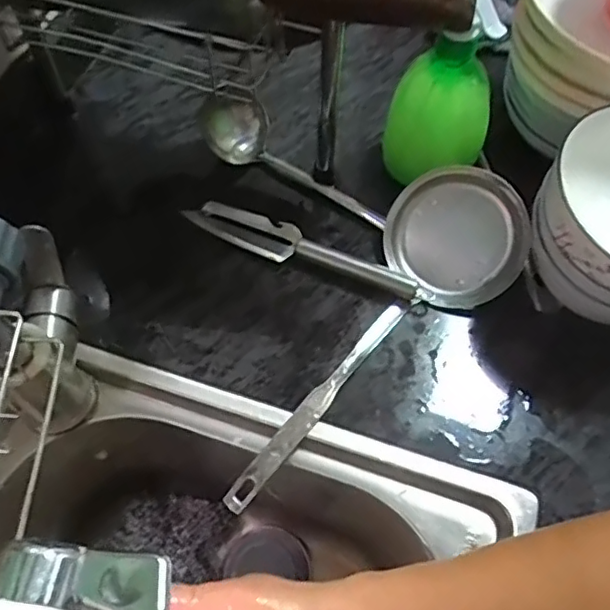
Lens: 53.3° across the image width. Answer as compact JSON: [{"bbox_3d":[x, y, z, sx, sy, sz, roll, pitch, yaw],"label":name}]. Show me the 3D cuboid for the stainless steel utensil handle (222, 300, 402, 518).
[{"bbox_3d":[0.012,0.072,0.461,0.019,0.014,0.201,35,65,17],"label":"stainless steel utensil handle"}]

